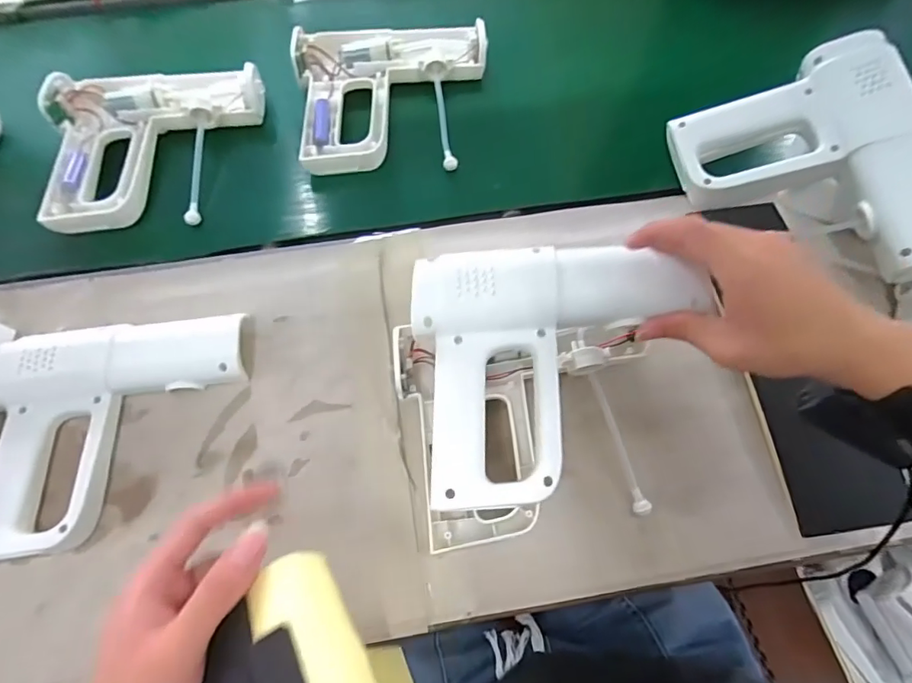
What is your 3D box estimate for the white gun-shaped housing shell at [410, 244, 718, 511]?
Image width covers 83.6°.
[{"bbox_3d":[0.068,0.012,0.346,0.186,0.037,0.175,-6,70,-3],"label":"white gun-shaped housing shell"}]

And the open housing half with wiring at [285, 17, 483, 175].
[{"bbox_3d":[-0.065,-0.273,0.556,0.206,0.036,0.181,-8,70,-4],"label":"open housing half with wiring"}]

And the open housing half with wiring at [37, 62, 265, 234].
[{"bbox_3d":[-0.312,-0.204,0.522,0.205,0.035,0.182,-2,70,-2],"label":"open housing half with wiring"}]

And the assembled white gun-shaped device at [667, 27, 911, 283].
[{"bbox_3d":[0.311,-0.136,0.460,0.178,0.075,0.208,-19,78,20],"label":"assembled white gun-shaped device"}]

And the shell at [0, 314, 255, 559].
[{"bbox_3d":[-0.271,0.066,0.415,0.202,0.033,0.172,-11,70,-5],"label":"shell"}]

